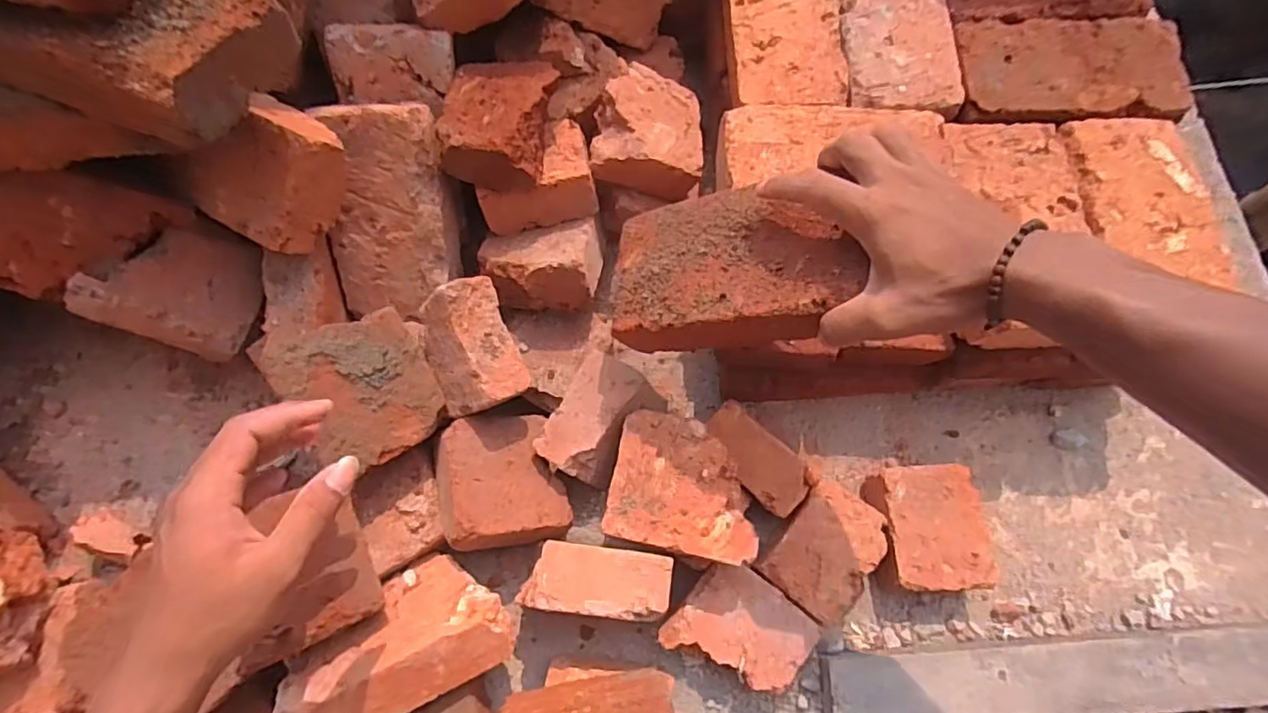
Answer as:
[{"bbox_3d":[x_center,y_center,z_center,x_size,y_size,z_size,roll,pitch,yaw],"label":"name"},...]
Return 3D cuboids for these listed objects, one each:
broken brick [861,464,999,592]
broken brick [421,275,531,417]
[{"bbox_3d":[0.257,0.152,0.545,0.087,0.054,0.101,-2,72,-2],"label":"broken brick"},{"bbox_3d":[-0.133,-0.009,0.512,0.052,0.056,0.104,-19,87,-42],"label":"broken brick"}]

